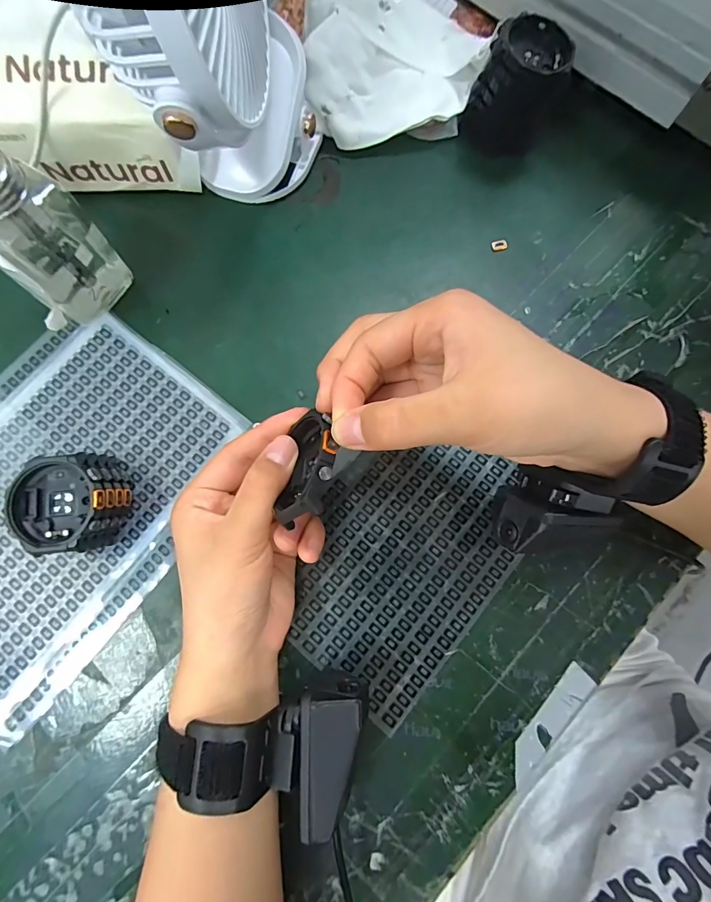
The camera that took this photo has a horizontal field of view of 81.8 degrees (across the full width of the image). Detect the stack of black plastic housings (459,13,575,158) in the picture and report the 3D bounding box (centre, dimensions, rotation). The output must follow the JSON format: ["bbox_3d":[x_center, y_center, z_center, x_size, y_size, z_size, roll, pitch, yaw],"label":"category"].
[{"bbox_3d":[0.116,-0.262,0.301,0.057,0.064,0.051,25,78,5],"label":"stack of black plastic housings"}]

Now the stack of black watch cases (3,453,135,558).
[{"bbox_3d":[-0.164,0.031,0.239,0.050,0.040,0.055,-4,77,-1],"label":"stack of black watch cases"}]

